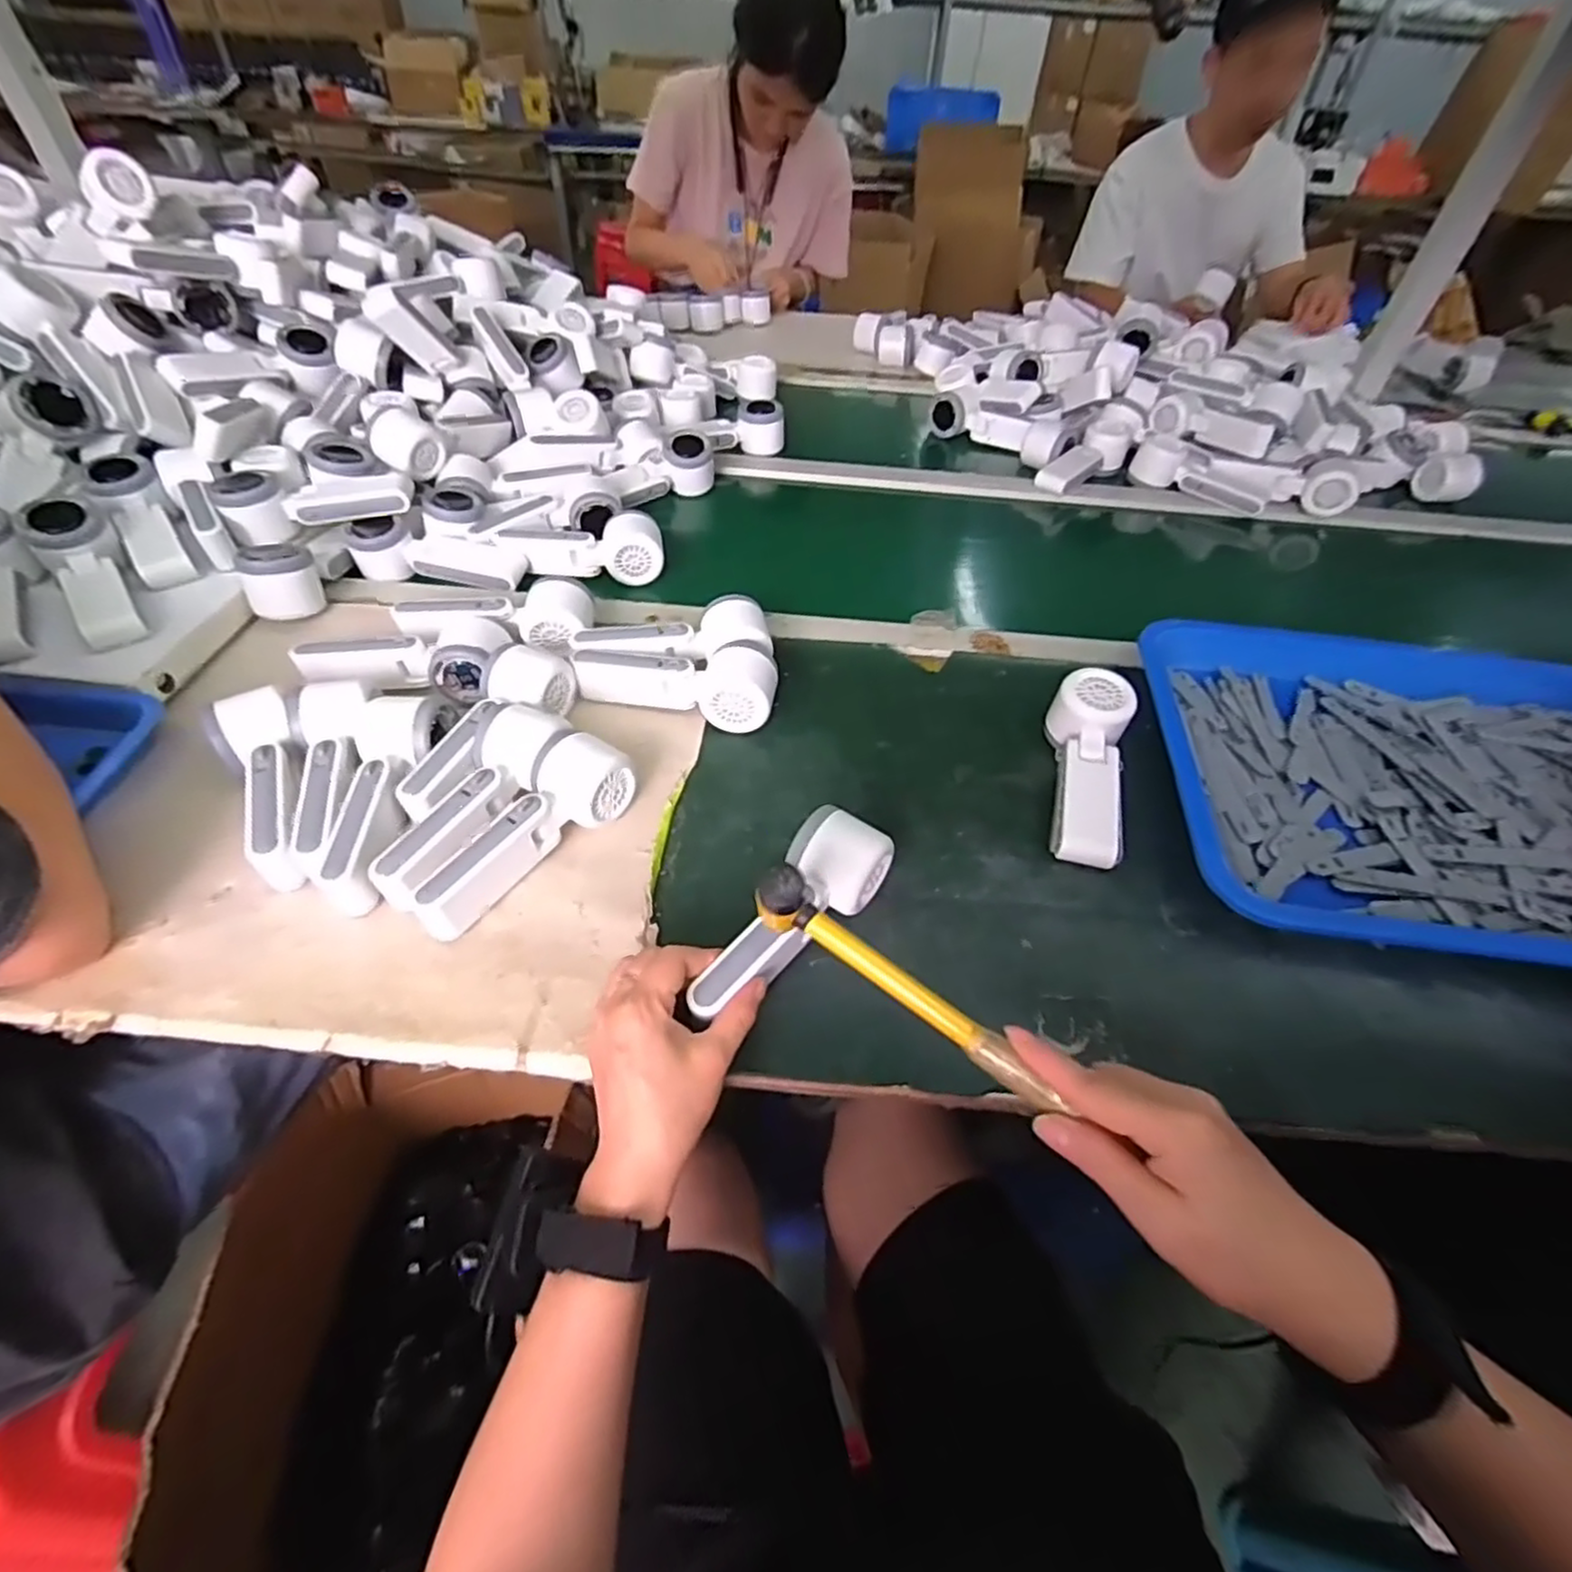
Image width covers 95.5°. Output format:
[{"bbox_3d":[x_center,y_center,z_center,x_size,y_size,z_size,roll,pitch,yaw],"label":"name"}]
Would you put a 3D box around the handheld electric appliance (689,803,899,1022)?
[{"bbox_3d":[0.000,0.082,0.445,0.057,0.046,0.164,33,54,25],"label":"handheld electric appliance"}]

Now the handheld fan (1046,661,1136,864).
[{"bbox_3d":[0.232,-0.014,0.548,0.053,0.041,0.165,11,62,7],"label":"handheld fan"}]

